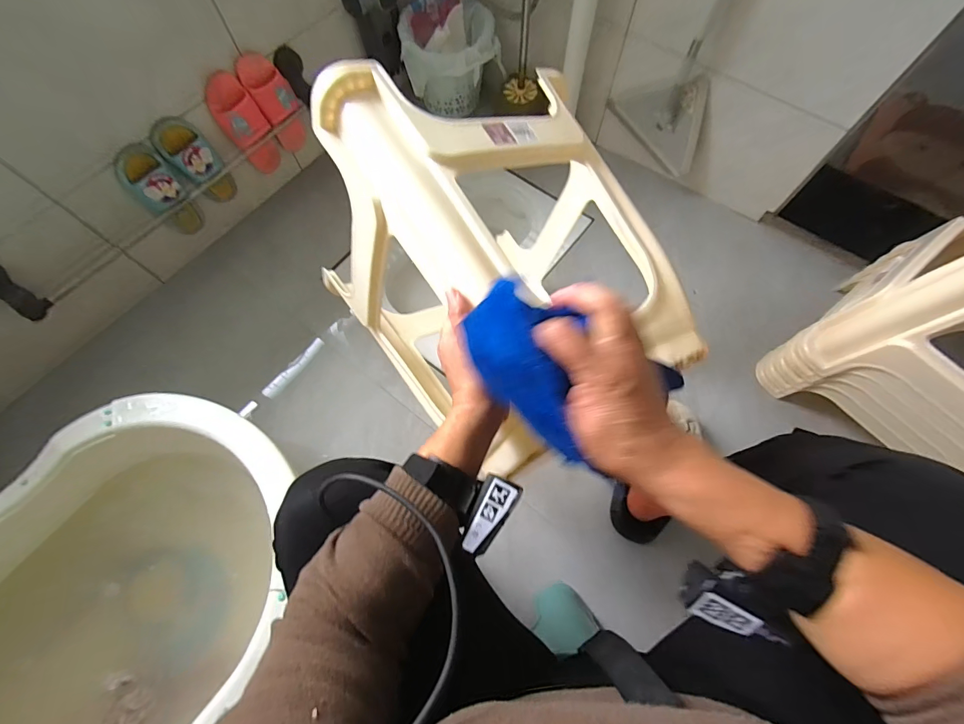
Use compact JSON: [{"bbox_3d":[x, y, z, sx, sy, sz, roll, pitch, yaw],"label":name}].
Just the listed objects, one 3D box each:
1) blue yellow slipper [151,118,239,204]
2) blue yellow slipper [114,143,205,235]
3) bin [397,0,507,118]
[{"bbox_3d":[-0.607,-0.418,0.893,0.089,0.196,0.060,-42,71,-16],"label":"blue yellow slipper"},{"bbox_3d":[-0.666,-0.344,0.871,0.089,0.207,0.066,-39,70,-15],"label":"blue yellow slipper"},{"bbox_3d":[-0.075,-0.798,1.098,0.258,0.208,0.241,-7,65,-1],"label":"bin"}]

